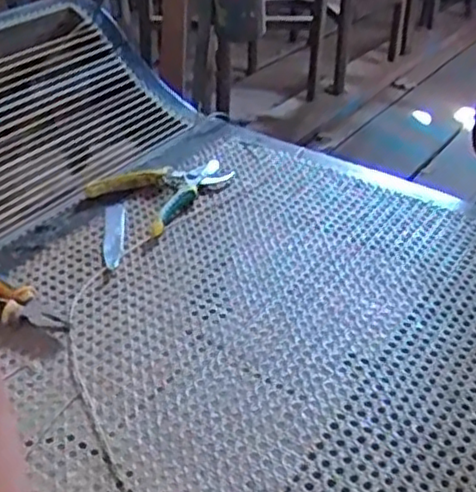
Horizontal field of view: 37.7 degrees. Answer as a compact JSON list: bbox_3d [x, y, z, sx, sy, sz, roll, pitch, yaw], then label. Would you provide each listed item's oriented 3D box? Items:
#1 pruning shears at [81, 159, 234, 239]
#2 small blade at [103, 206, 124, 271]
[{"bbox_3d":[-0.108,-0.080,0.929,0.139,0.025,0.164,23,39,26],"label":"pruning shears"},{"bbox_3d":[-0.150,-0.014,0.843,0.023,0.005,0.126,-2,35,-7],"label":"small blade"}]

